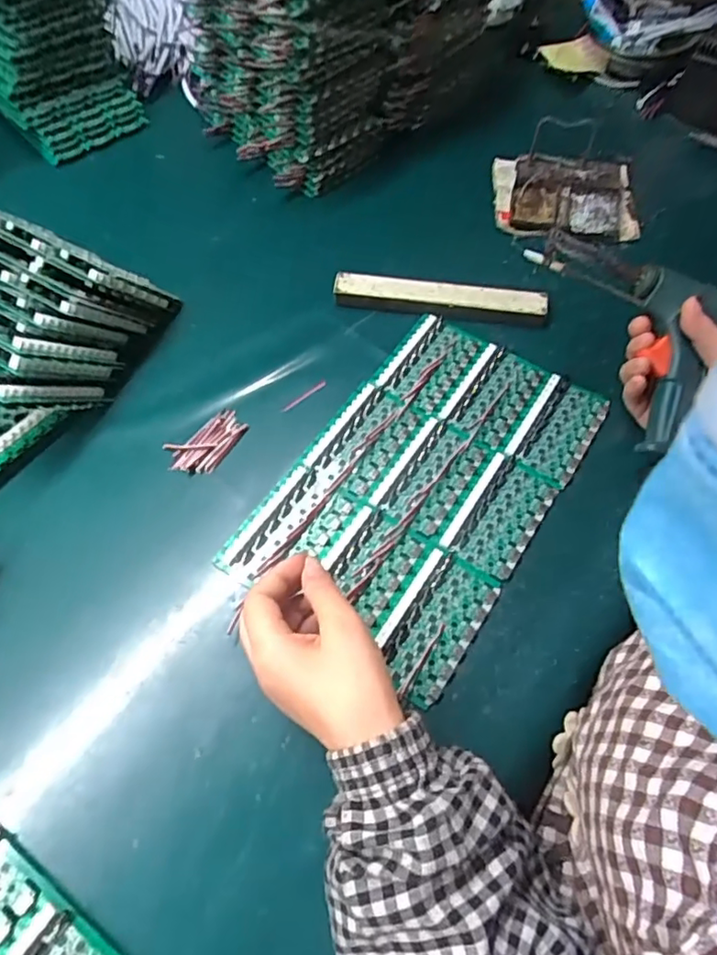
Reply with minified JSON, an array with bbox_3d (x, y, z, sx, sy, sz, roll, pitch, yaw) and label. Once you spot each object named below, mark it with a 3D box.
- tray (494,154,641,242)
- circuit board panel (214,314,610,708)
[{"bbox_3d":[0.225,-0.305,0.636,0.147,0.033,0.122,4,60,-1],"label":"tray"},{"bbox_3d":[0.057,-0.003,0.473,0.184,0.015,0.293,32,63,14],"label":"circuit board panel"}]

